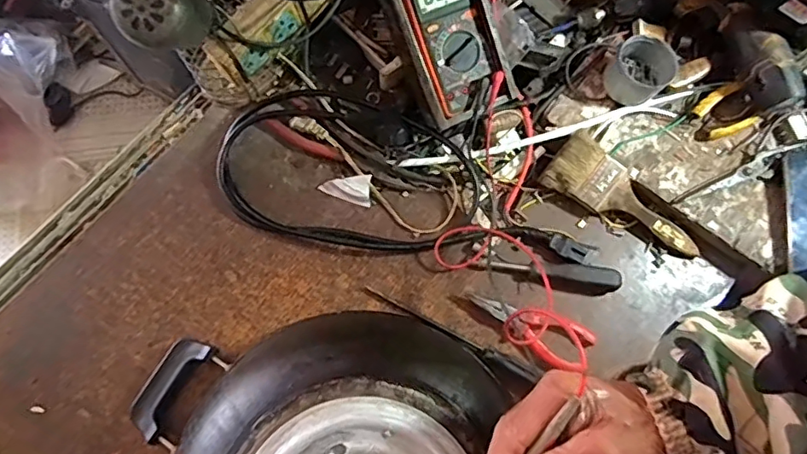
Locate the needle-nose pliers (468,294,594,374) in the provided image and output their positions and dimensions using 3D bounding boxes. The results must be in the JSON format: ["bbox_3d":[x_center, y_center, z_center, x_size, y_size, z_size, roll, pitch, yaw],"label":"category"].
[{"bbox_3d":[0.138,0.106,0.599,0.140,0.024,0.052,27,75,6],"label":"needle-nose pliers"}]

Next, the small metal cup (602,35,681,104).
[{"bbox_3d":[0.273,-0.178,0.639,0.069,0.048,0.064,1,74,-2],"label":"small metal cup"}]

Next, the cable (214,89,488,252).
[{"bbox_3d":[-0.060,-0.067,0.623,0.306,0.028,0.176,9,74,1],"label":"cable"}]

